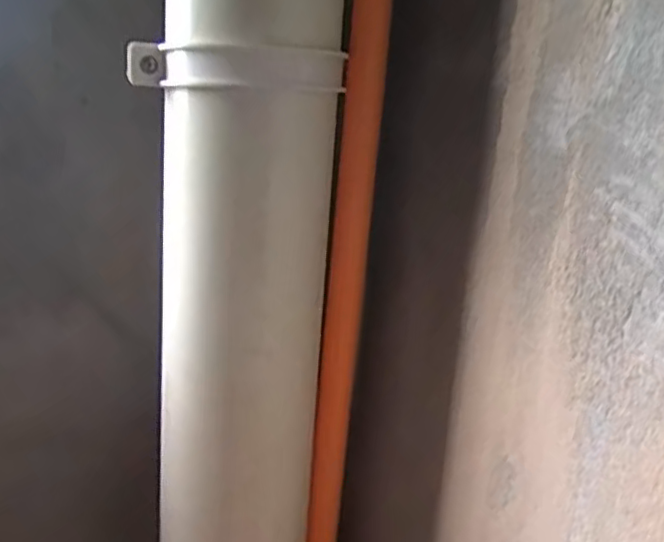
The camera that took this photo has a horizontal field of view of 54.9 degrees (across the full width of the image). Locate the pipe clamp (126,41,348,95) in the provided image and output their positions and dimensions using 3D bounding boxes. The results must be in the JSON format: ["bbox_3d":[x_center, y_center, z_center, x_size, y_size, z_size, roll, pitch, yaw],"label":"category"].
[{"bbox_3d":[-0.063,-0.132,0.416,0.114,0.026,0.093,-12,22,-42],"label":"pipe clamp"}]

